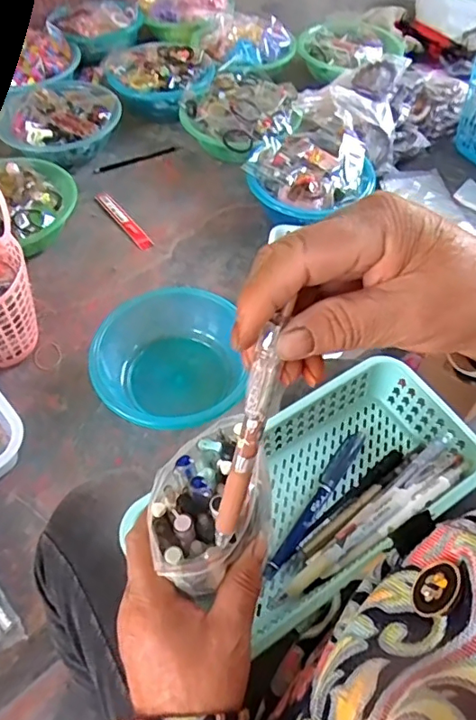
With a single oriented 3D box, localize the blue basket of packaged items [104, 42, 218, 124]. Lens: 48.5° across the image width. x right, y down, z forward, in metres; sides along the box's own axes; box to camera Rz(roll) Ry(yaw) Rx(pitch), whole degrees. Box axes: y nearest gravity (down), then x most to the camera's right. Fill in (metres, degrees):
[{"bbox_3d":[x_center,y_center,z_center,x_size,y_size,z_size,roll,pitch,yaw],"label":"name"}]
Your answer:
[{"bbox_3d":[-0.179,-0.607,1.145,0.238,0.088,0.176,19,55,13],"label":"blue basket of packaged items"}]

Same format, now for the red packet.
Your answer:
[{"bbox_3d":[-0.214,-0.261,0.980,0.026,0.006,0.182,-31,60,-22],"label":"red packet"}]

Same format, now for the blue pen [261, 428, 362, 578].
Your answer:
[{"bbox_3d":[0.063,0.110,0.421,0.015,0.014,0.142,30,58,19],"label":"blue pen"}]

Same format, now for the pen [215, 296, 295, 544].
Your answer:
[{"bbox_3d":[0.005,0.037,0.236,0.010,0.124,0.011,19,30,13],"label":"pen"}]

